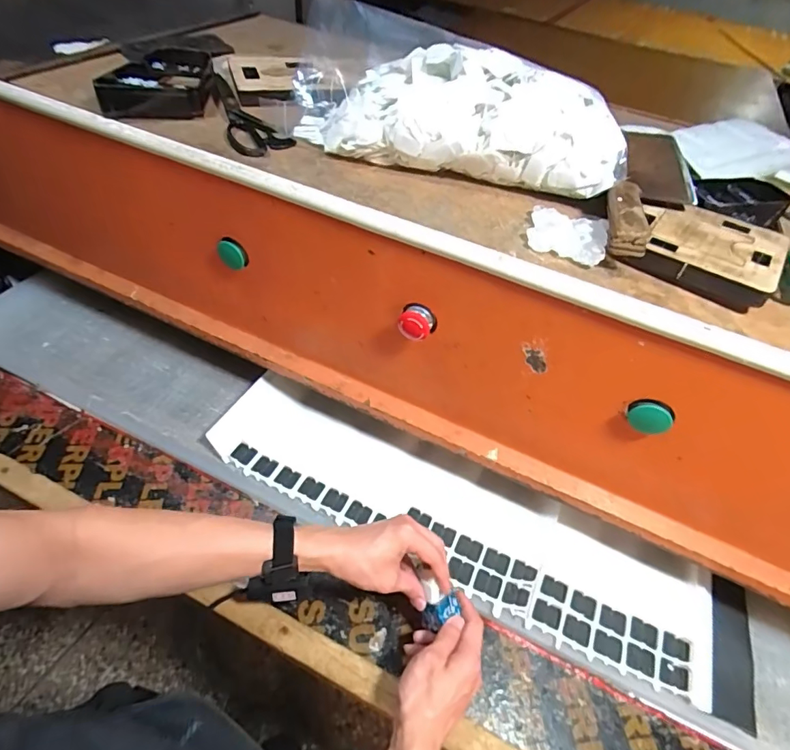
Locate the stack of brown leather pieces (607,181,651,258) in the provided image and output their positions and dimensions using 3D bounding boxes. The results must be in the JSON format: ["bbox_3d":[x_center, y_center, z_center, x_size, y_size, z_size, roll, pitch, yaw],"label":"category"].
[{"bbox_3d":[0.225,-0.154,0.455,0.032,0.030,0.098,13,47,7],"label":"stack of brown leather pieces"}]

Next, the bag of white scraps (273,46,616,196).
[{"bbox_3d":[0.045,-0.300,0.531,0.419,0.100,0.135,21,47,9],"label":"bag of white scraps"}]

